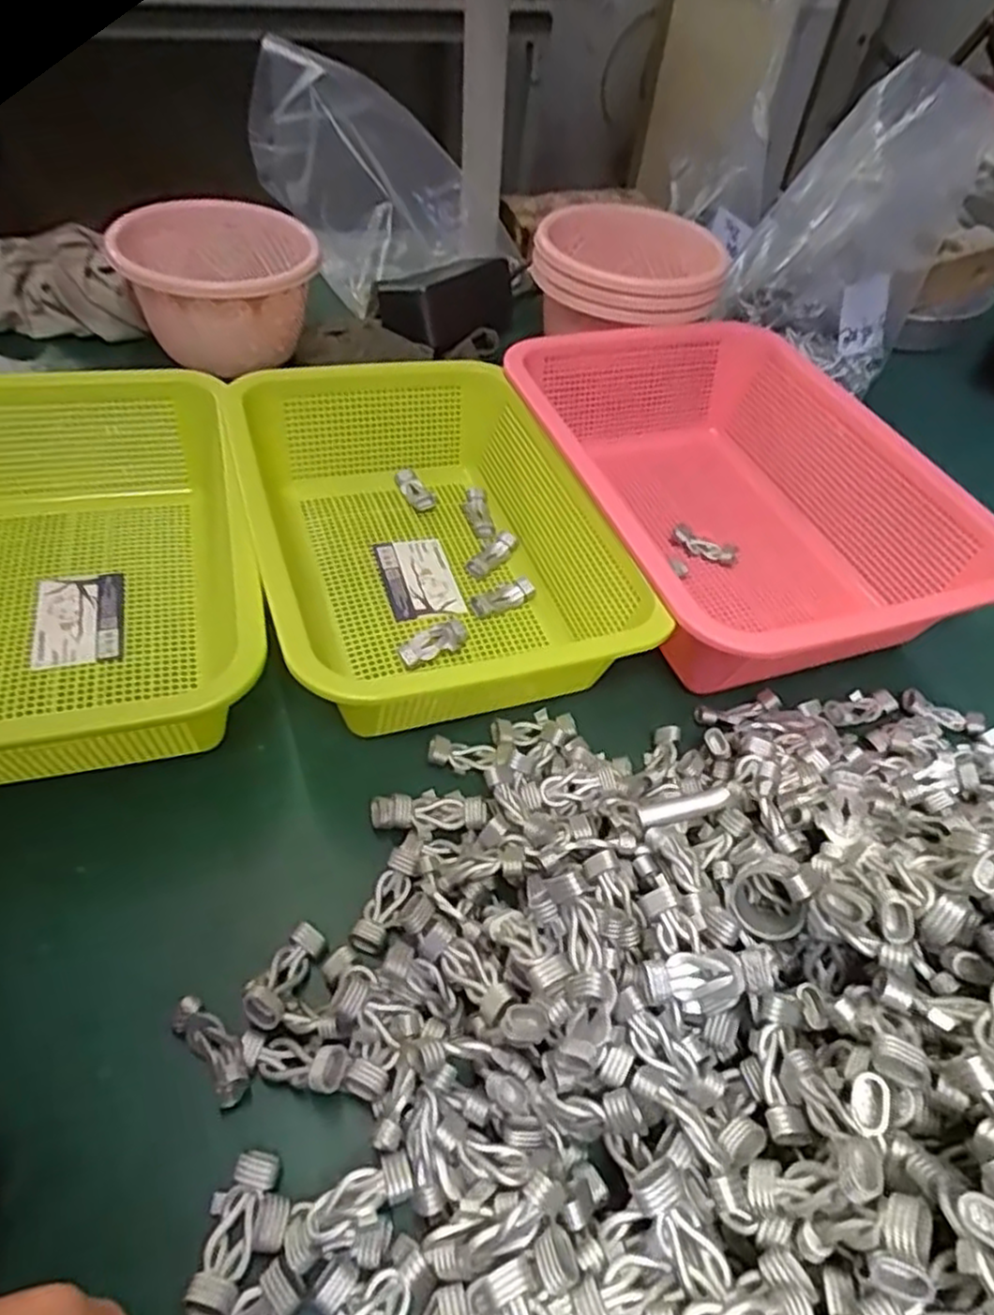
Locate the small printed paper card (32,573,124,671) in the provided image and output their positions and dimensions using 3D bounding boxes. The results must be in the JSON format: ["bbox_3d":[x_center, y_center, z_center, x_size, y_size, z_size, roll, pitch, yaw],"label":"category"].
[{"bbox_3d":[-0.232,-0.020,0.414,0.045,0.005,0.061,-8,56,-18],"label":"small printed paper card"}]

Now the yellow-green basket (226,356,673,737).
[{"bbox_3d":[-0.037,-0.069,0.437,0.188,0.083,0.262,-12,51,-15],"label":"yellow-green basket"}]

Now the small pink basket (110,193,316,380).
[{"bbox_3d":[-0.211,-0.283,0.580,0.142,0.090,0.138,-12,51,-14],"label":"small pink basket"}]

